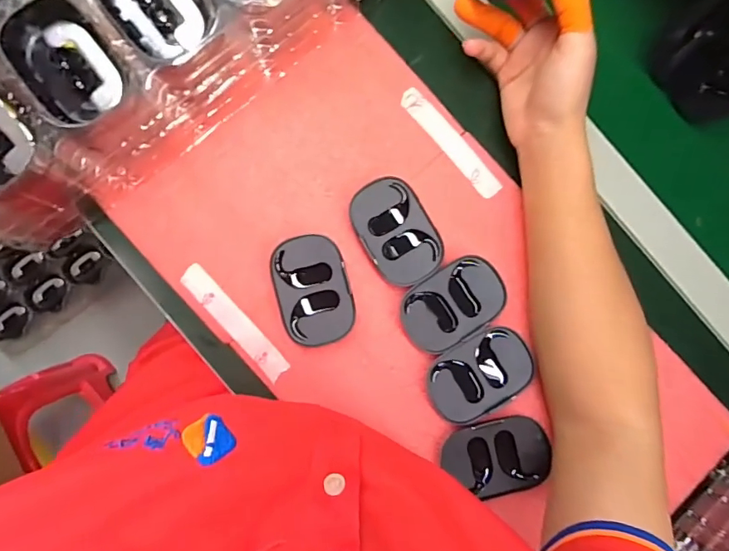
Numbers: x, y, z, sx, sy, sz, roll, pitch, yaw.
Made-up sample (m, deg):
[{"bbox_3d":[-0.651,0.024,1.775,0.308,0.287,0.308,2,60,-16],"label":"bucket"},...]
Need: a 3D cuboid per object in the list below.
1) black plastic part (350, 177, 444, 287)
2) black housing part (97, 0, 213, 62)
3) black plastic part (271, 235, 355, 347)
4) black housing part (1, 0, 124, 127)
[{"bbox_3d":[0.026,-0.036,0.404,0.058,0.016,0.088,-29,88,-7],"label":"black plastic part"},{"bbox_3d":[-0.149,-0.193,0.342,0.061,0.019,0.089,-42,89,-7],"label":"black housing part"},{"bbox_3d":[-0.041,0.012,0.393,0.056,0.017,0.087,-15,86,-6],"label":"black plastic part"},{"bbox_3d":[-0.204,-0.142,0.334,0.058,0.024,0.087,-37,89,-7],"label":"black housing part"}]

